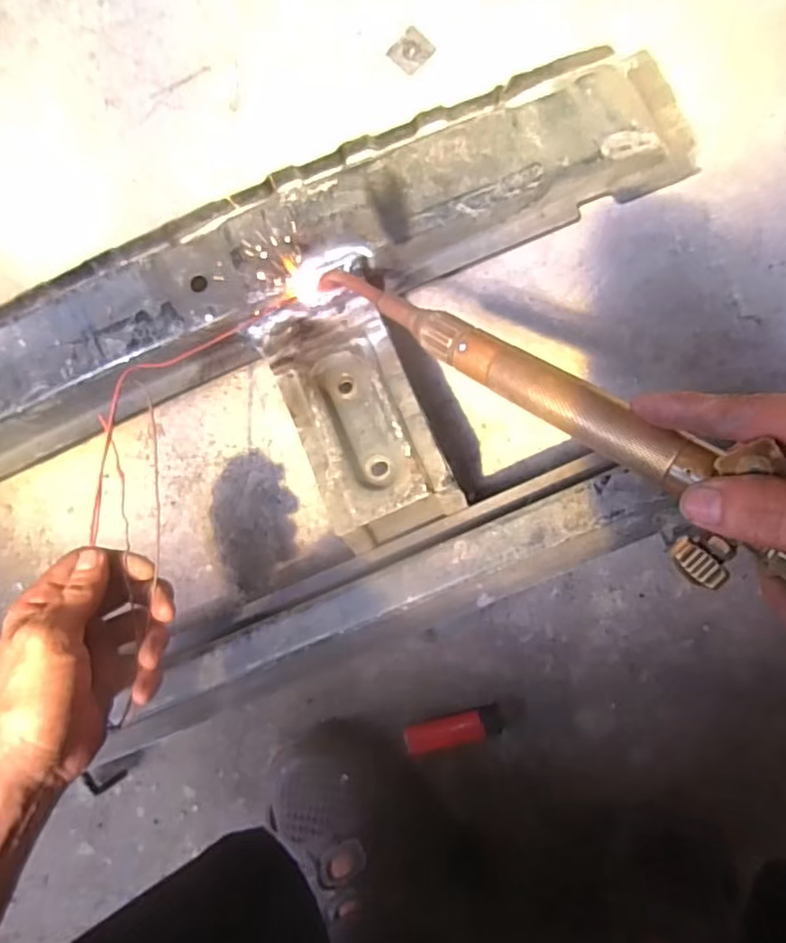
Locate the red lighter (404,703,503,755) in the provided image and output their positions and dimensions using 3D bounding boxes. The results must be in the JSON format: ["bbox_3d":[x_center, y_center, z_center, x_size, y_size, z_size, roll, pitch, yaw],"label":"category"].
[{"bbox_3d":[0.051,0.216,0.520,0.080,0.008,0.024,-12,86,-5],"label":"red lighter"}]

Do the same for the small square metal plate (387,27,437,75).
[{"bbox_3d":[0.016,-0.377,0.558,0.033,0.004,0.032,-44,82,4],"label":"small square metal plate"}]

